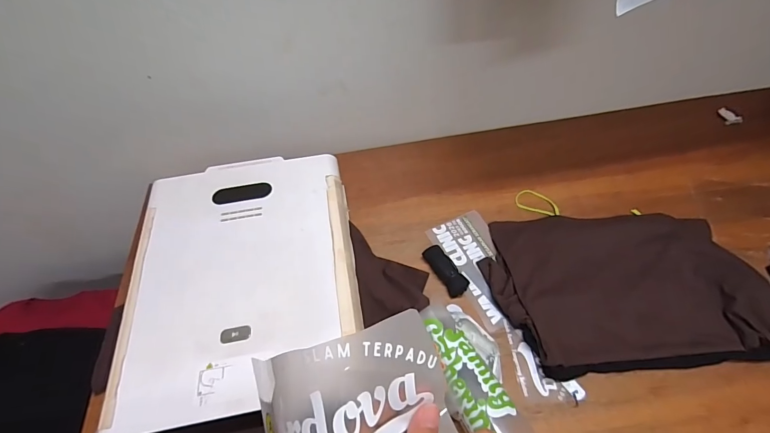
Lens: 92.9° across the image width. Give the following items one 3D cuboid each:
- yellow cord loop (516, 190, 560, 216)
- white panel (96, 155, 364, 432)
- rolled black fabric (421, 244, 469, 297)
[{"bbox_3d":[0.396,-0.036,0.945,0.110,0.021,0.054,17,56,13],"label":"yellow cord loop"},{"bbox_3d":[-0.259,0.088,0.678,0.397,0.029,0.494,-9,54,-5],"label":"white panel"},{"bbox_3d":[0.140,0.120,0.836,0.052,0.025,0.128,-26,57,-17],"label":"rolled black fabric"}]

